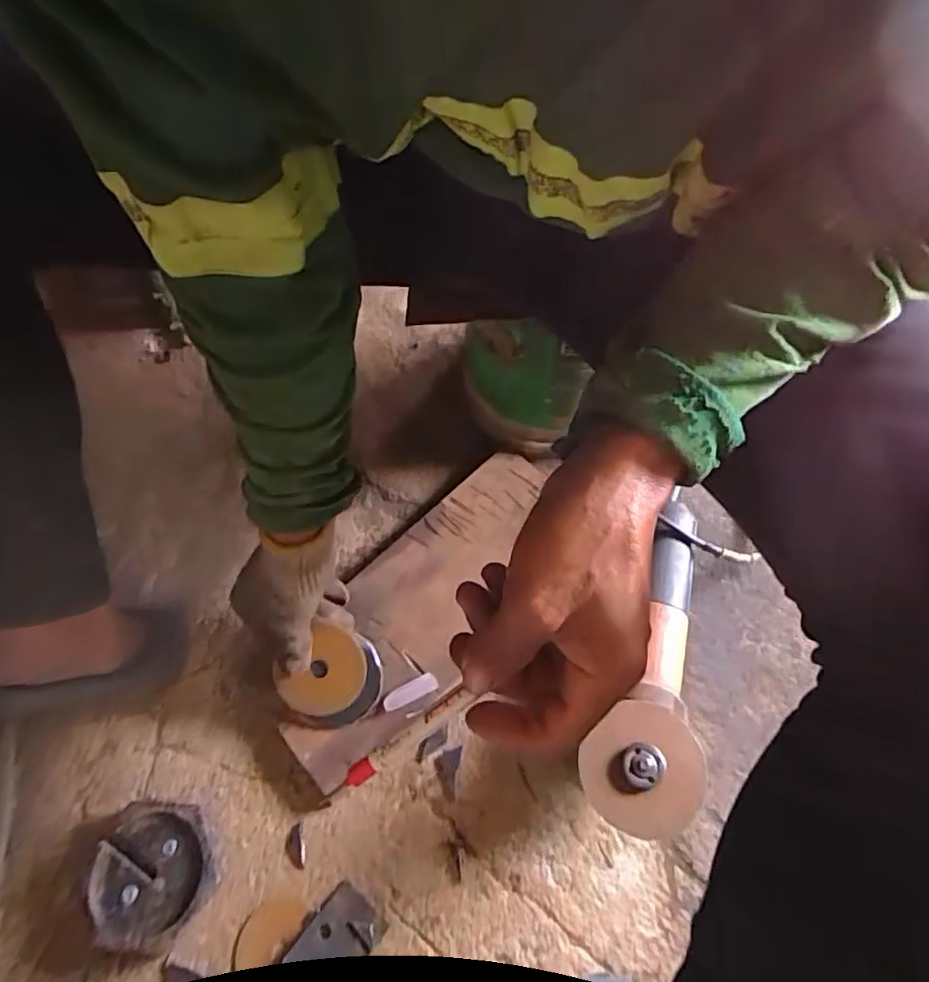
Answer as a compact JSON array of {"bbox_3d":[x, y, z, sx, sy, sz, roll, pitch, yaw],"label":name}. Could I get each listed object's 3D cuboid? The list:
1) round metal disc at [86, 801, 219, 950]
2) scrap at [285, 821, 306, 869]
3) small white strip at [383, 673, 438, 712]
[{"bbox_3d":[-0.239,0.298,0.479,0.091,0.031,0.092,-1,62,3],"label":"round metal disc"},{"bbox_3d":[-0.137,0.288,0.494,0.014,0.004,0.032,-15,63,-4],"label":"scrap"},{"bbox_3d":[-0.047,0.174,0.529,0.048,0.004,0.017,-25,64,-9],"label":"small white strip"}]

